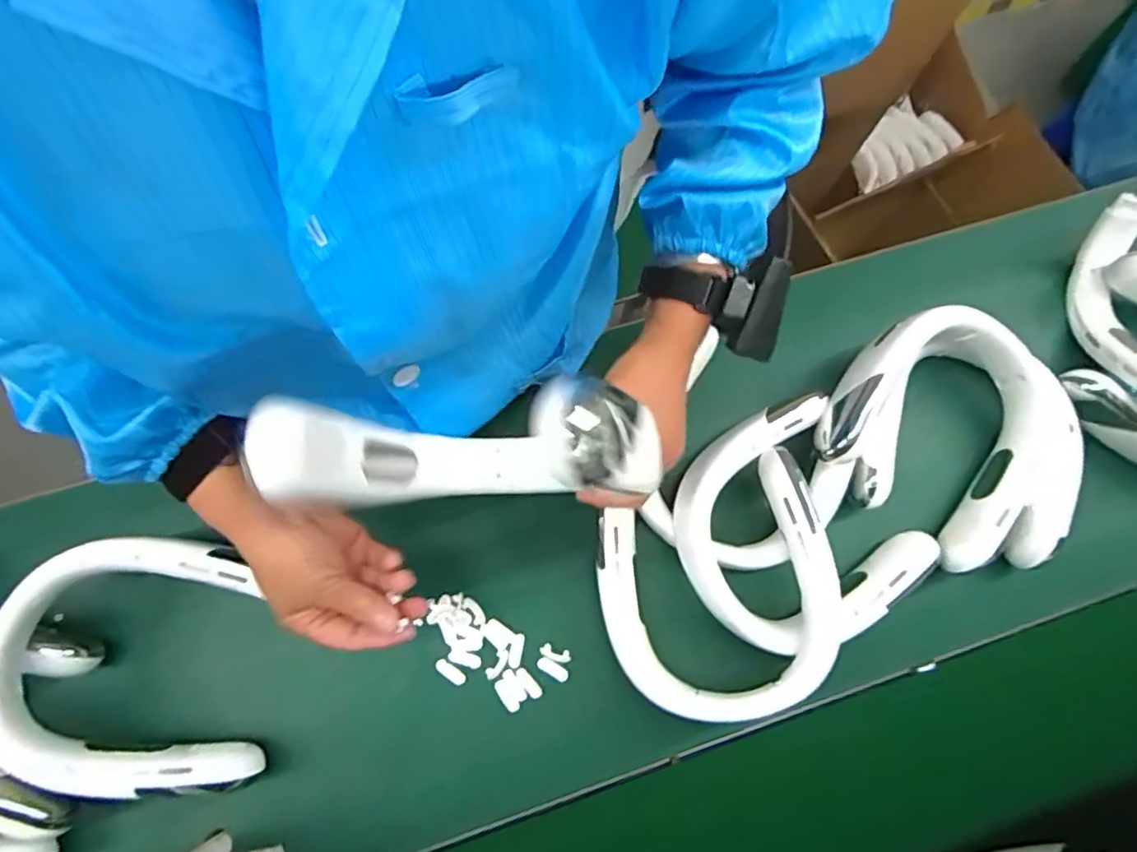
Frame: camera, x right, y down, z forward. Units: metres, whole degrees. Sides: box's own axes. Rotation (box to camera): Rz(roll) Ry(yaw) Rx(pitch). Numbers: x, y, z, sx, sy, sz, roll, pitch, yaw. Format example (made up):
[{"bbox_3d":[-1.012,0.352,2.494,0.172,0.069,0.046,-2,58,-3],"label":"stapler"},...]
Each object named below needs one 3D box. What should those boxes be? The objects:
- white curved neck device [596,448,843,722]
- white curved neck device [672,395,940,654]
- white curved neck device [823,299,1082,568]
[{"bbox_3d":[0.121,0.133,0.506,0.185,0.055,0.197,-14,76,-5],"label":"white curved neck device"},{"bbox_3d":[0.192,0.087,0.528,0.192,0.039,0.193,0,75,-1],"label":"white curved neck device"},{"bbox_3d":[0.351,0.010,0.568,0.224,0.095,0.202,34,77,7],"label":"white curved neck device"}]

